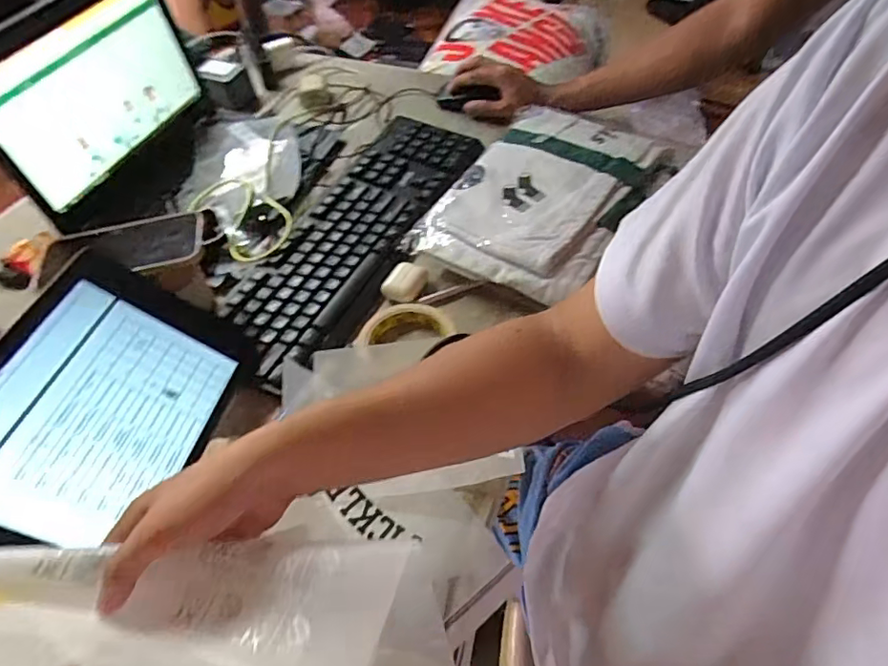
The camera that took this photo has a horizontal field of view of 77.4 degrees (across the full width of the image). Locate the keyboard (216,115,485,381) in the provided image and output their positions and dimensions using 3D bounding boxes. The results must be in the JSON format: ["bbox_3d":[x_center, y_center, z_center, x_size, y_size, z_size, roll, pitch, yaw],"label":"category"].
[{"bbox_3d":[-0.103,-0.129,0.649,0.167,0.024,0.411,22,56,22],"label":"keyboard"}]

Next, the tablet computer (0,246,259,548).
[{"bbox_3d":[-0.264,0.058,0.429,0.167,0.015,0.251,35,45,-25],"label":"tablet computer"}]

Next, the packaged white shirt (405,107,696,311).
[{"bbox_3d":[0.116,-0.160,0.626,0.192,0.031,0.282,28,58,25],"label":"packaged white shirt"}]

